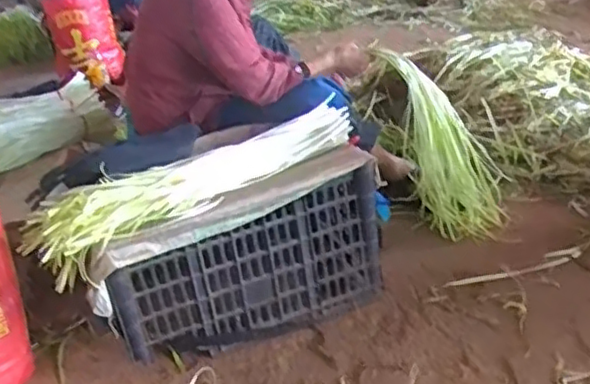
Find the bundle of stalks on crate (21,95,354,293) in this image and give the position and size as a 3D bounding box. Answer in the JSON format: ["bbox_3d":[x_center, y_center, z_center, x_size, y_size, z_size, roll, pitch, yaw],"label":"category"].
[{"bbox_3d":[-0.169,-0.021,1.188,0.604,0.100,0.143,-25,32,-31],"label":"bundle of stalks on crate"}]

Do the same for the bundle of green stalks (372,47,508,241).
[{"bbox_3d":[0.332,-0.124,1.543,0.182,0.479,0.082,-16,-13,-19],"label":"bundle of green stalks"}]

